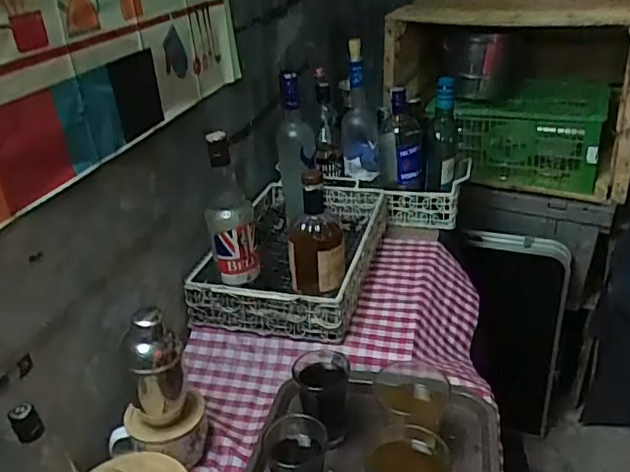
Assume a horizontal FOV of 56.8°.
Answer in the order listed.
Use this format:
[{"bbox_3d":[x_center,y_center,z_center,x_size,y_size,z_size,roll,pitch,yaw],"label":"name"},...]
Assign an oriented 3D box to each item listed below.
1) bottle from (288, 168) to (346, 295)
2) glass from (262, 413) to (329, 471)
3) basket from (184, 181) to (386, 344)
[{"bbox_3d":[0.001,-0.002,0.923,0.081,0.187,0.064,13,32,29],"label":"bottle"},{"bbox_3d":[-0.019,0.264,0.659,0.067,0.121,0.074,-6,28,-3],"label":"glass"},{"bbox_3d":[-0.028,0.034,1.044,0.244,0.105,0.406,5,29,16],"label":"basket"}]

